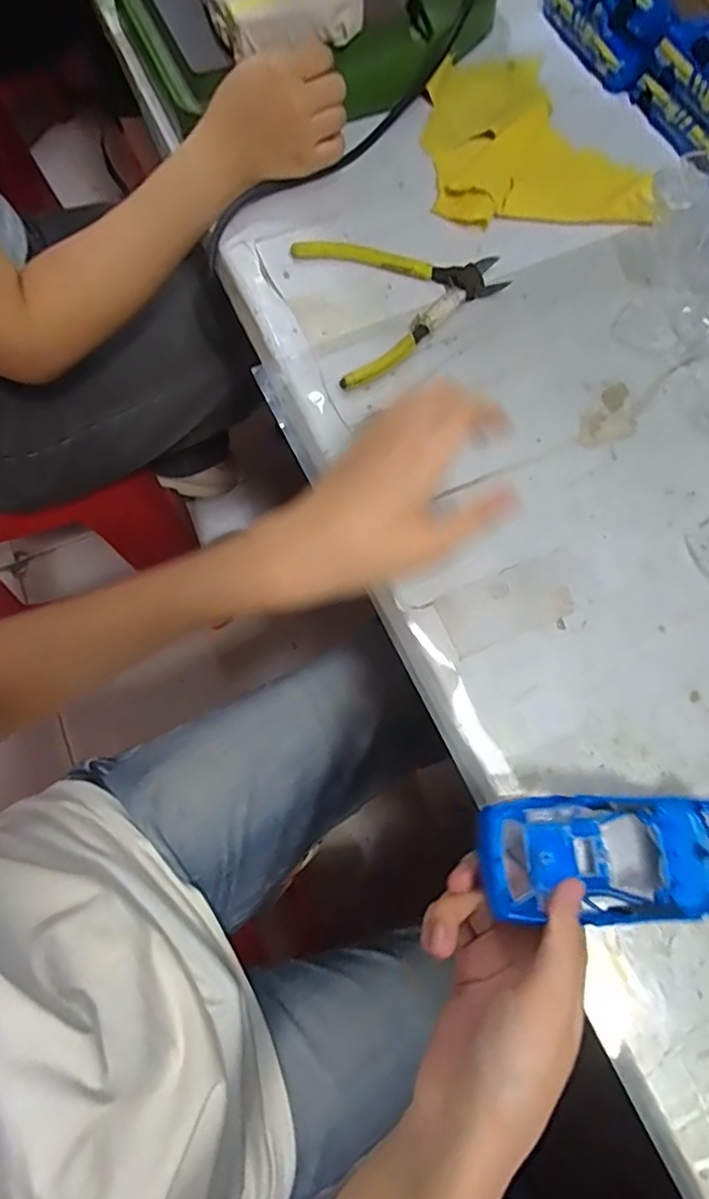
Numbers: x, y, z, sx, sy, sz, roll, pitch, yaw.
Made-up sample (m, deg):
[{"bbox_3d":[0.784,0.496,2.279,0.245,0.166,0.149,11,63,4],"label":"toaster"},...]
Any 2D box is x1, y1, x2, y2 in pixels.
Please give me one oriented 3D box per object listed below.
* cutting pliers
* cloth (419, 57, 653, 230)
[{"bbox_3d":[0.040,-0.214,0.417,0.135,0.011,0.127,-15,71,-6],"label":"cutting pliers"},{"bbox_3d":[0.141,-0.370,0.473,0.162,0.009,0.187,2,71,0],"label":"cloth"}]

